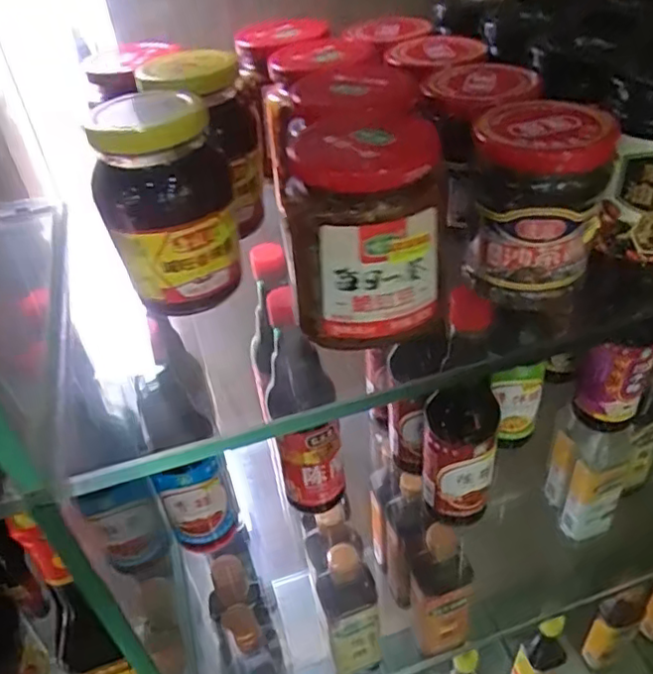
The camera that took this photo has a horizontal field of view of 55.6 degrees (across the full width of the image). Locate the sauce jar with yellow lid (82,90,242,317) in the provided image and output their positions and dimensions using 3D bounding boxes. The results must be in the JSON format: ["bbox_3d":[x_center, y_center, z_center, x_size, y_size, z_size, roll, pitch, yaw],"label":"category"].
[{"bbox_3d":[-0.087,-0.072,0.332,0.062,0.104,0.068,-20,41,-16],"label":"sauce jar with yellow lid"}]

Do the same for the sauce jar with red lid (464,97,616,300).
[{"bbox_3d":[0.106,-0.069,0.315,0.060,0.079,0.057,9,42,19],"label":"sauce jar with red lid"}]

